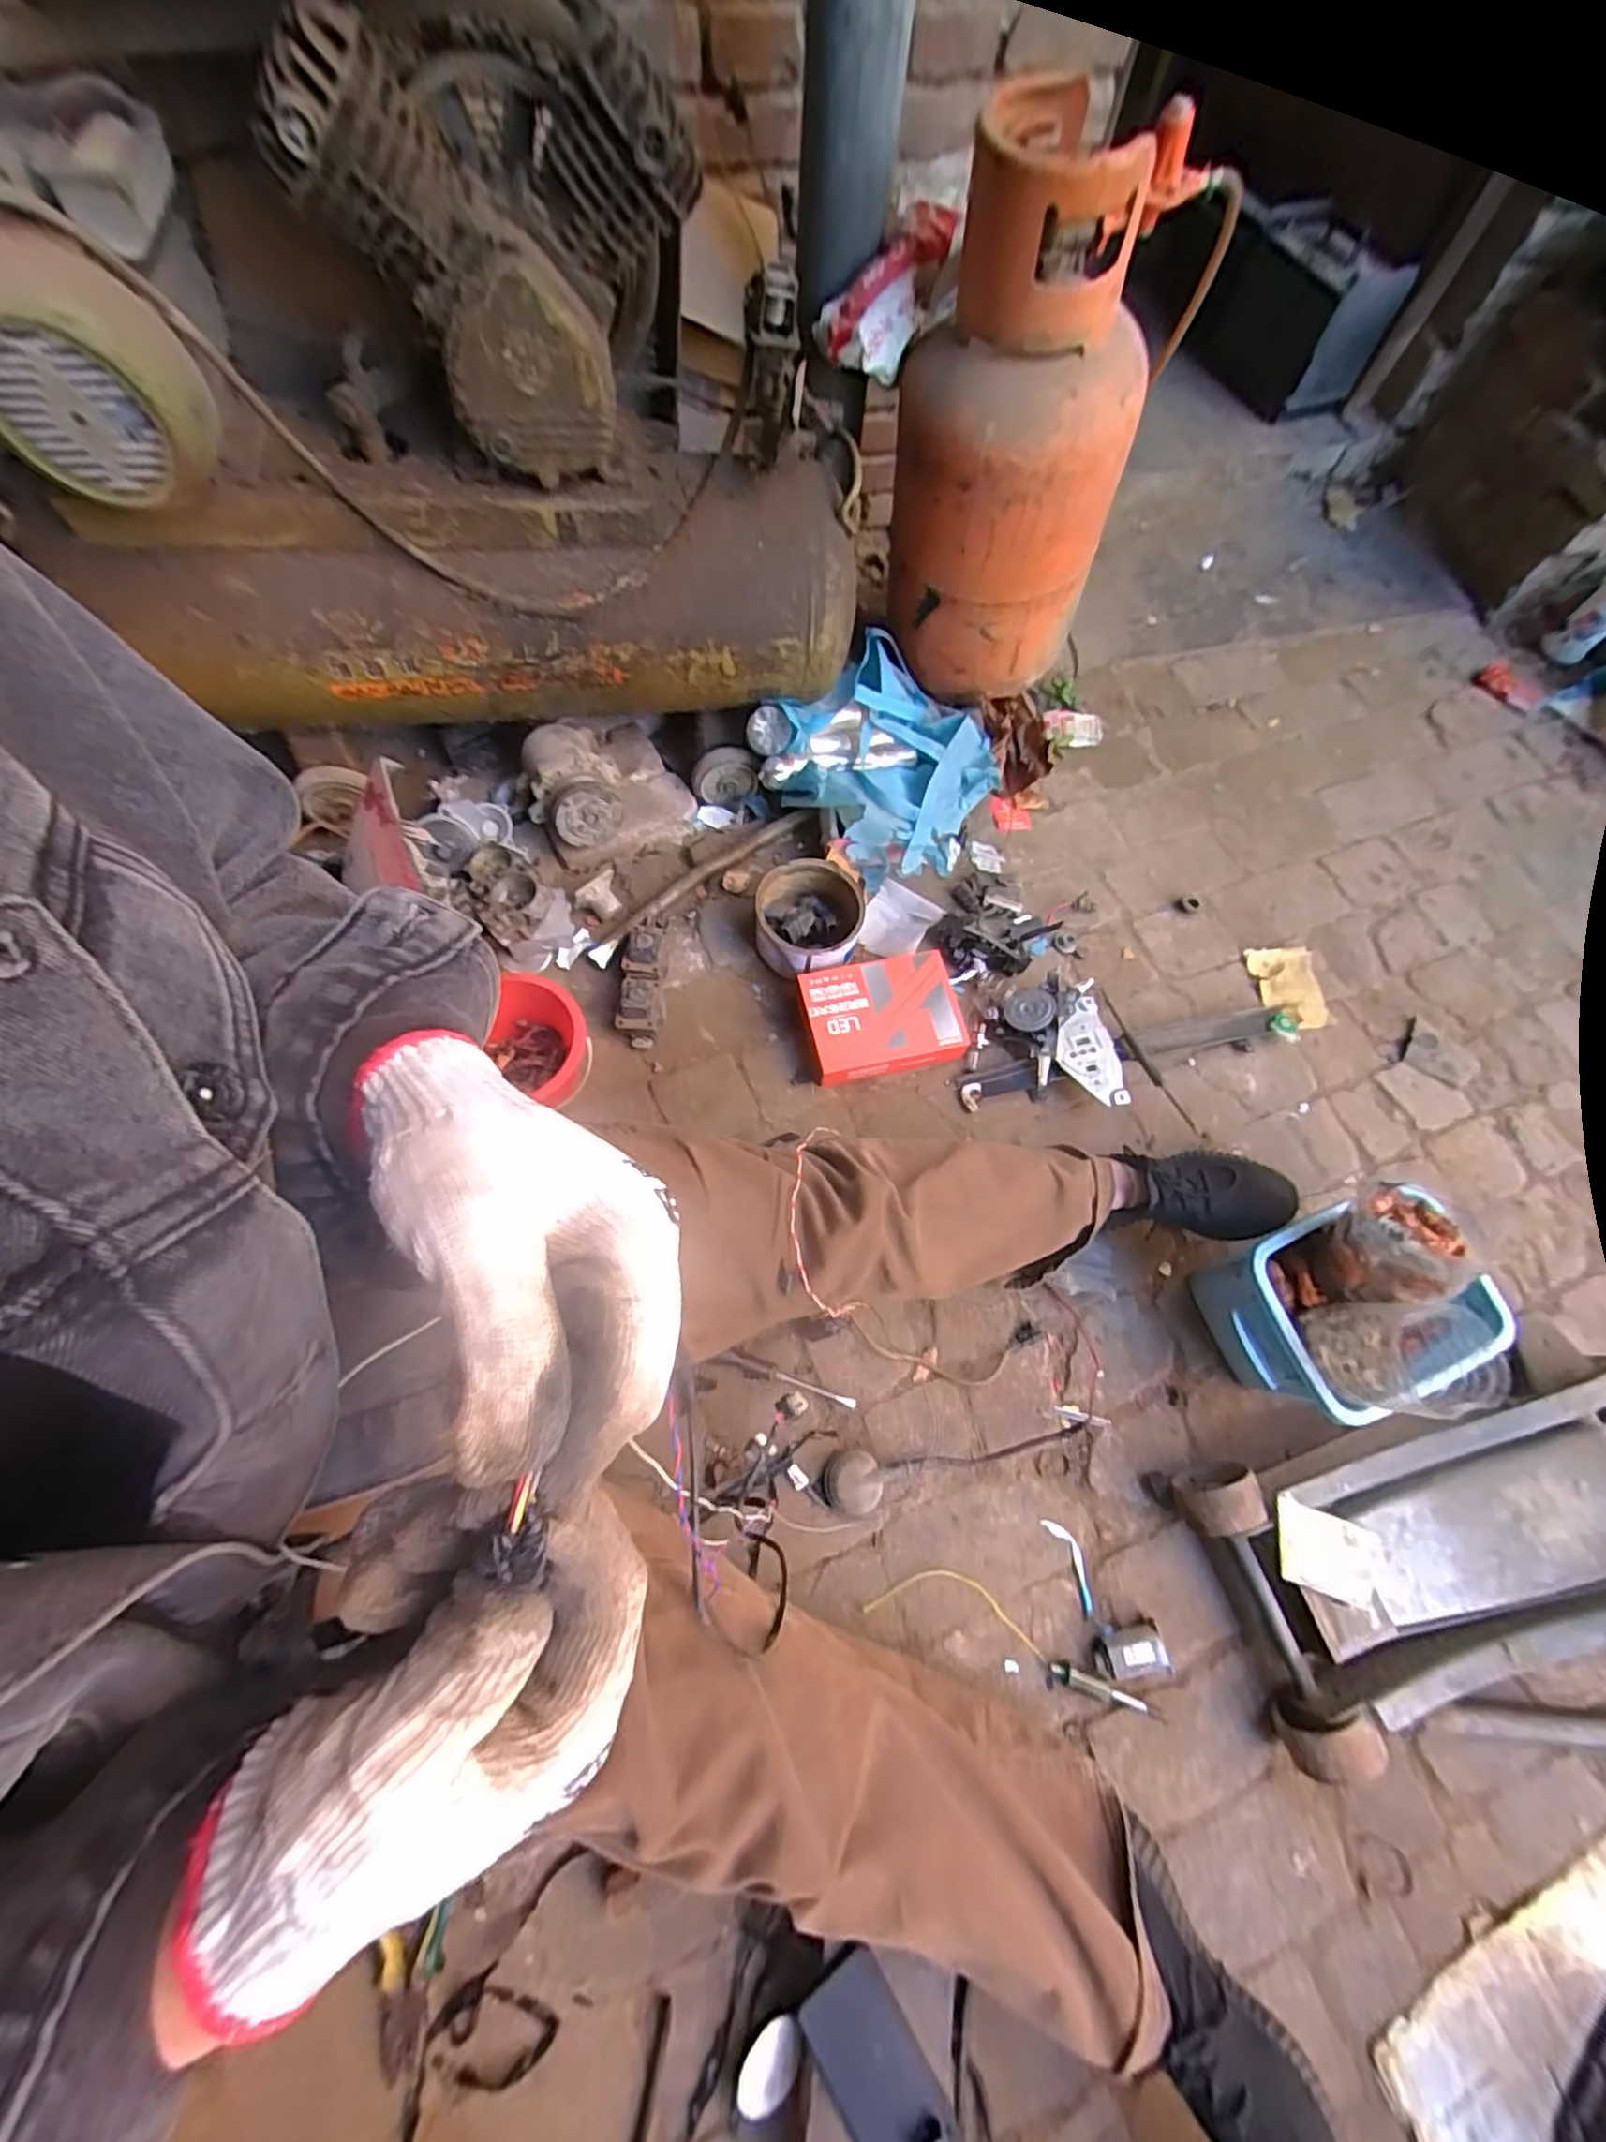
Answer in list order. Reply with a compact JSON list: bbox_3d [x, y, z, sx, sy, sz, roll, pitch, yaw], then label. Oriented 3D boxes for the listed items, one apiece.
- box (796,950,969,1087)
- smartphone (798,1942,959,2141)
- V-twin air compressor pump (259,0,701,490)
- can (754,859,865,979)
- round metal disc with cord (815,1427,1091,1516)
[{"bbox_3d":[0.112,-0.078,0.975,0.218,0.058,0.158,-10,69,-7],"label":"box"},{"bbox_3d":[0.060,0.828,0.573,0.078,0.015,0.144,-33,74,-15],"label":"smartphone"},{"bbox_3d":[-0.246,-0.737,0.624,0.285,0.269,0.224,-3,69,-4],"label":"V-twin air compressor pump"},{"bbox_3d":[0.009,-0.211,1.001,0.155,0.077,0.155,1,68,-3],"label":"can"},{"bbox_3d":[0.177,0.449,0.785,0.308,0.036,0.065,-4,67,-4],"label":"round metal disc with cord"}]

